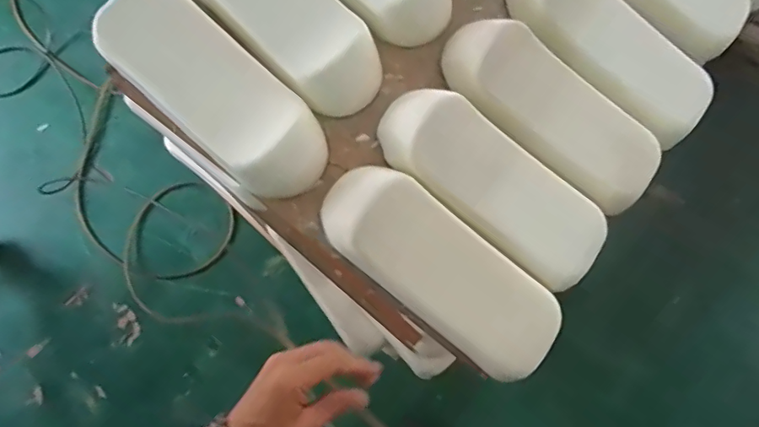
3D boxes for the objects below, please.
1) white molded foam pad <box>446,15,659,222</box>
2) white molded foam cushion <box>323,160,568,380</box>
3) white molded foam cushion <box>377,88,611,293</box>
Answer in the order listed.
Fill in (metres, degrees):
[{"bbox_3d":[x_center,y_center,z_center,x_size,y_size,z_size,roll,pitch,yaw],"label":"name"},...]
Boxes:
[{"bbox_3d":[0.302,-0.182,0.900,0.421,0.107,0.157,39,74,-3],"label":"white molded foam pad"},{"bbox_3d":[0.099,0.089,0.822,0.421,0.104,0.160,40,74,-7],"label":"white molded foam cushion"},{"bbox_3d":[0.195,-0.049,0.860,0.420,0.091,0.167,38,73,-5],"label":"white molded foam cushion"}]

